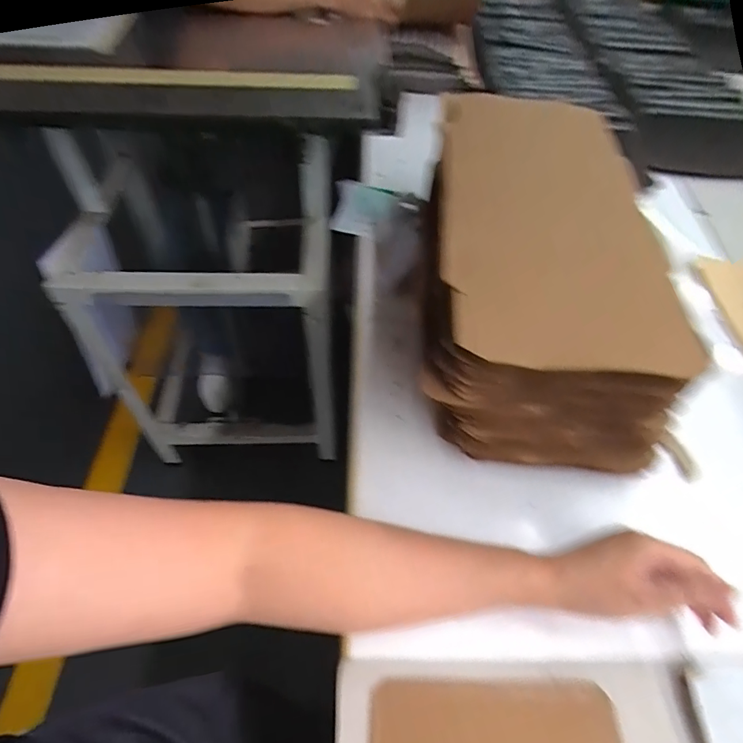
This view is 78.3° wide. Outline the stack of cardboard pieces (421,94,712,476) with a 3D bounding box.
[{"bbox_3d":[0.159,-0.127,0.495,0.216,0.168,0.423,4,54,0],"label":"stack of cardboard pieces"}]

